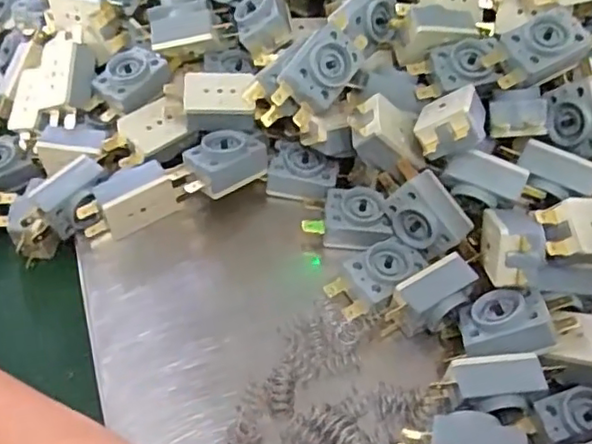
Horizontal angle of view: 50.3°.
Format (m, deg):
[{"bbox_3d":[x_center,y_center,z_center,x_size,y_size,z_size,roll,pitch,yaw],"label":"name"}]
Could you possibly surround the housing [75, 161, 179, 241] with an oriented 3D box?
[{"bbox_3d":[-0.086,-0.009,0.323,0.048,0.032,0.017,-26,57,-17],"label":"housing"}]

